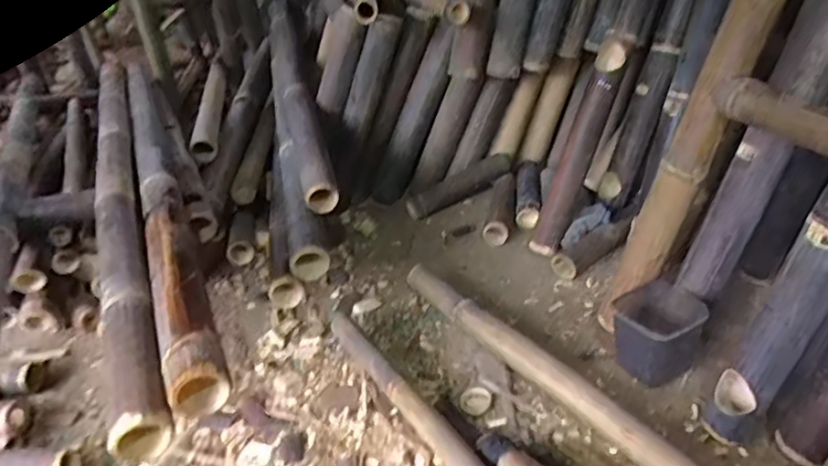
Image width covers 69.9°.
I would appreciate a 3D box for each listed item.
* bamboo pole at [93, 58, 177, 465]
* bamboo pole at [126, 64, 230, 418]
[{"bbox_3d":[-0.568,-0.130,1.126,0.075,0.064,1.490,-15,31,-20],"label":"bamboo pole"},{"bbox_3d":[-0.473,-0.116,1.097,0.067,0.056,1.304,-15,31,-19],"label":"bamboo pole"}]

